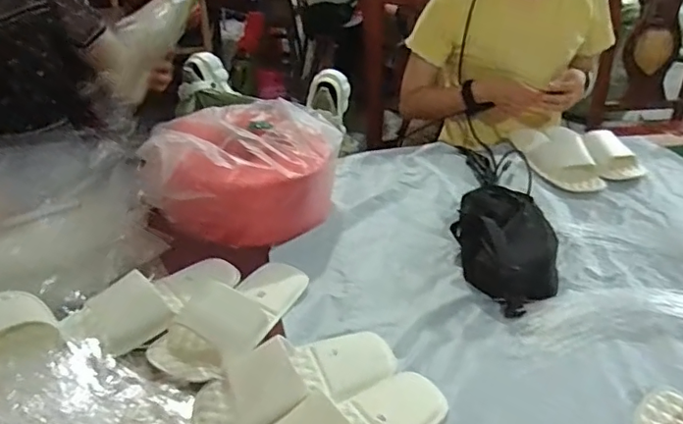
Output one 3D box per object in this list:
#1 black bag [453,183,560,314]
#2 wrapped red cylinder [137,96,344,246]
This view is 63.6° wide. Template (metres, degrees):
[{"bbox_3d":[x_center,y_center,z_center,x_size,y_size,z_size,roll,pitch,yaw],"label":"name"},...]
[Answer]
[{"bbox_3d":[0.240,0.040,0.809,0.135,0.054,0.251,4,32,3],"label":"black bag"},{"bbox_3d":[-0.165,-0.076,0.936,0.301,0.147,0.257,4,32,3],"label":"wrapped red cylinder"}]

